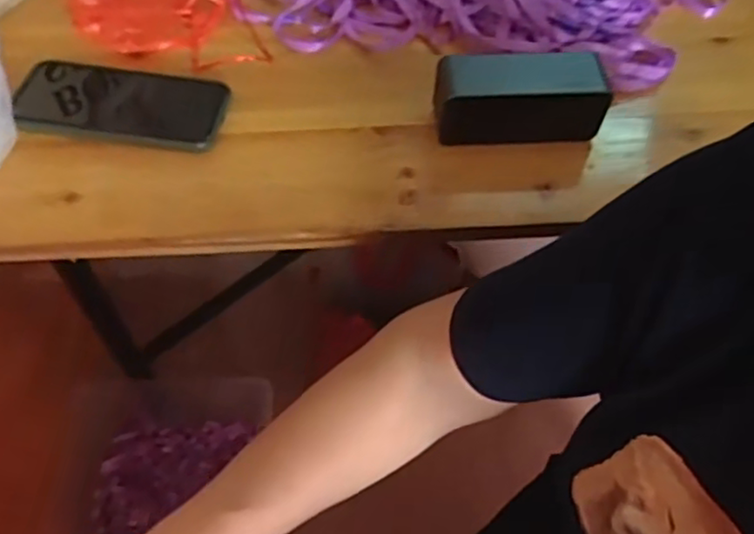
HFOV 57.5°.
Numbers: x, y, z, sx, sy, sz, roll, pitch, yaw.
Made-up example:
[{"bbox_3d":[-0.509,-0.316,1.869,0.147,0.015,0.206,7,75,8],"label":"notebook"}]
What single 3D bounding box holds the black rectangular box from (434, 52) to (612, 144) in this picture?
[{"bbox_3d":[0.111,-0.133,0.543,0.126,0.056,0.049,-1,57,-3],"label":"black rectangular box"}]

